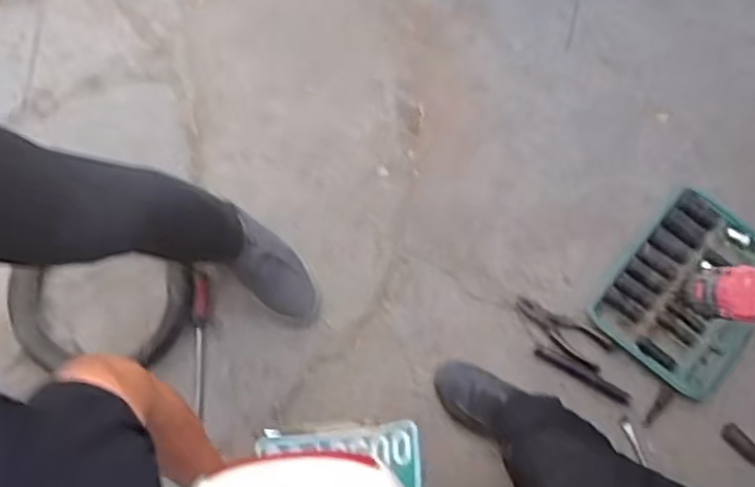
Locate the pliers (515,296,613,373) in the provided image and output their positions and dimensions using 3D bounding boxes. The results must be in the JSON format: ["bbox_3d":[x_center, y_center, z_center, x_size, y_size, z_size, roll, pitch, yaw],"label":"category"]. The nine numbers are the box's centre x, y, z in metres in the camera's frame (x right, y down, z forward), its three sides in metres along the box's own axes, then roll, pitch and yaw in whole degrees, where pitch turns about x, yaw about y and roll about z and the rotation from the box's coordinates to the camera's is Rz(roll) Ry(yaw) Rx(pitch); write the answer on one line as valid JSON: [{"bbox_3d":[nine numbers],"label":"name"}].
[{"bbox_3d":[0.327,0.159,1.269,0.178,0.008,0.064,31,81,7],"label":"pliers"}]

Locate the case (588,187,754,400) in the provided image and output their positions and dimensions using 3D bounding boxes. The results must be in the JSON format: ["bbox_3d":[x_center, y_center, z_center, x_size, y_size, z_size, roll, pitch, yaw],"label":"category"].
[{"bbox_3d":[0.560,0.084,1.272,0.255,0.042,0.322,37,81,8],"label":"case"}]

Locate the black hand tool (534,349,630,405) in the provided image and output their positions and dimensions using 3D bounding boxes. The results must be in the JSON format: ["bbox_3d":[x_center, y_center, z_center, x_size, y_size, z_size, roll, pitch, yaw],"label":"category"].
[{"bbox_3d":[0.361,0.235,1.251,0.177,0.010,0.018,29,80,4],"label":"black hand tool"}]

